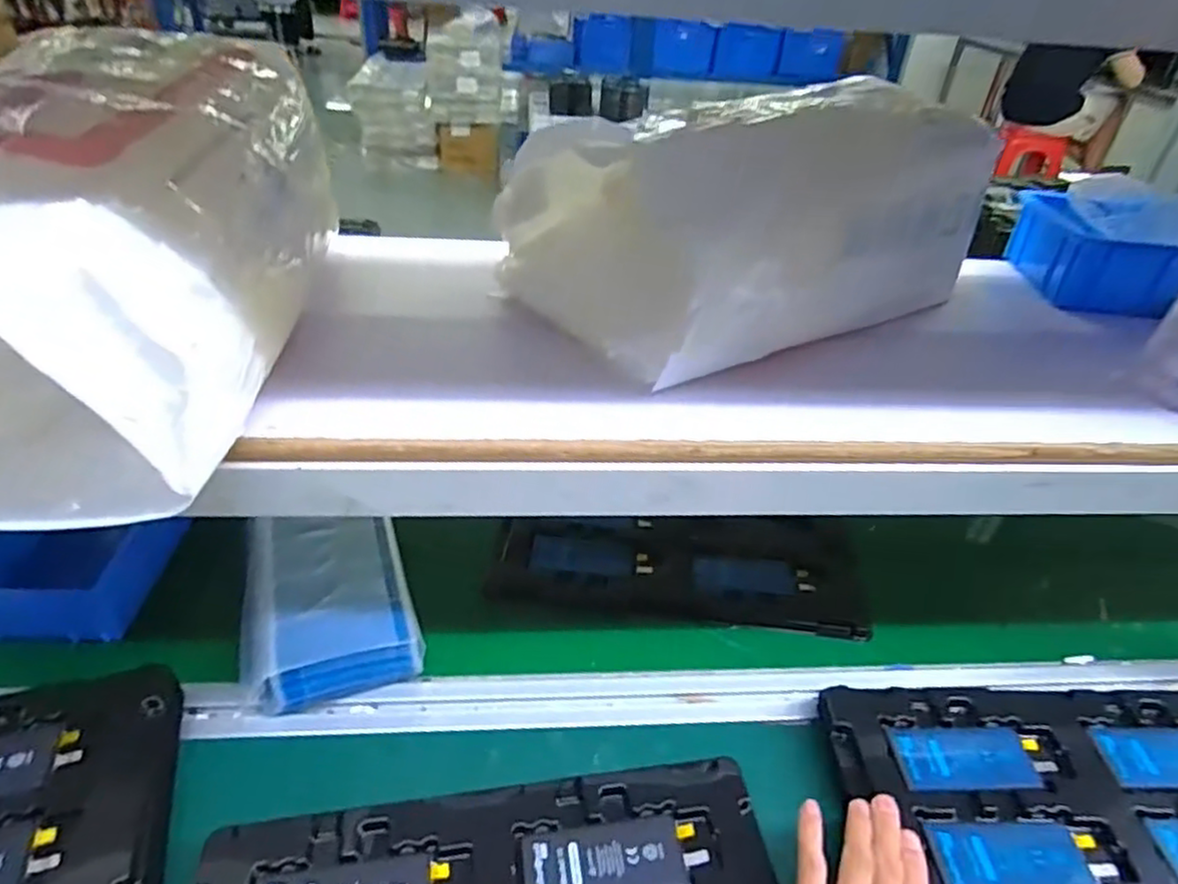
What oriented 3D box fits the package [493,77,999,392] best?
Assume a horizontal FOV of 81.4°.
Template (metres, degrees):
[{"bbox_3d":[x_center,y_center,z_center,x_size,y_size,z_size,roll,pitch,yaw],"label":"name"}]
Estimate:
[{"bbox_3d":[0.114,-0.181,0.530,0.316,0.146,0.218,-20,44,-29],"label":"package"}]

